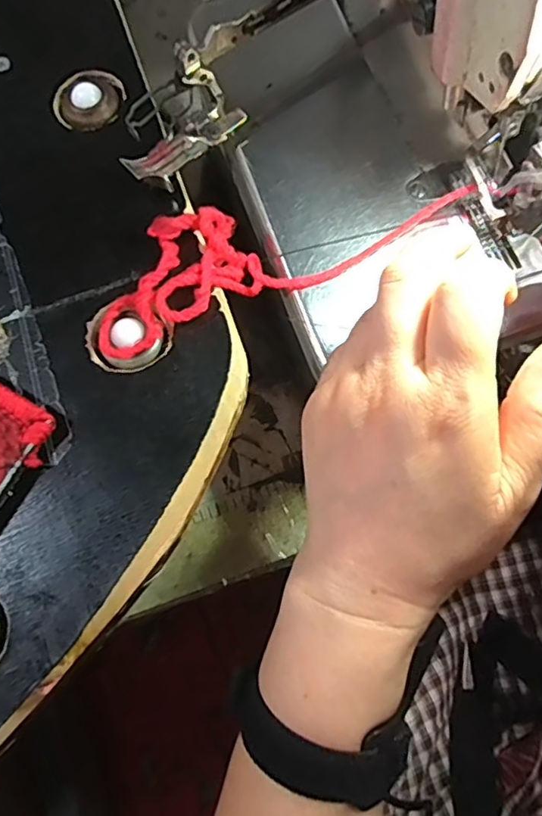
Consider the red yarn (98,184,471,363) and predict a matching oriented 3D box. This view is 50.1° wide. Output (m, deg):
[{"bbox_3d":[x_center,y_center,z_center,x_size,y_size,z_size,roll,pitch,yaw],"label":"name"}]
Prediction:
[{"bbox_3d":[0.002,-0.075,0.249,0.169,0.014,0.048,-25,77,-6],"label":"red yarn"}]

